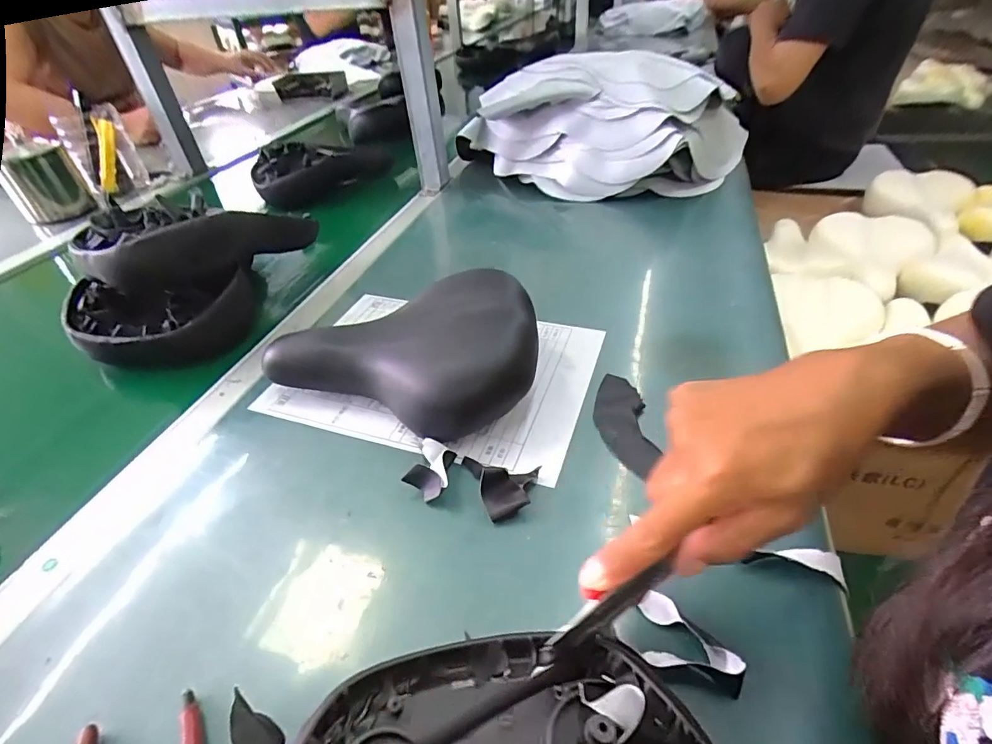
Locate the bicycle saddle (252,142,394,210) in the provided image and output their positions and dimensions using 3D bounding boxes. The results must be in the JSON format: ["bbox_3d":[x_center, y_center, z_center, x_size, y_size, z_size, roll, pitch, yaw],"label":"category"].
[{"bbox_3d":[-0.322,-0.380,0.903,0.135,0.072,0.249,31,53,35],"label":"bicycle saddle"}]

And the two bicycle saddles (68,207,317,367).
[{"bbox_3d":[-0.343,-0.121,0.549,0.169,0.139,0.222,8,41,15],"label":"two bicycle saddles"}]

